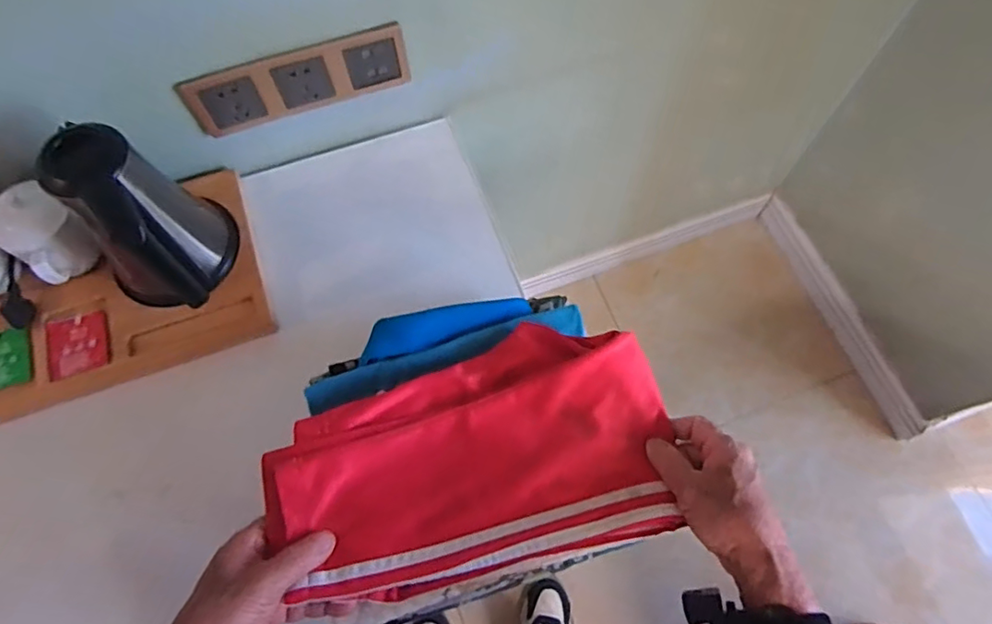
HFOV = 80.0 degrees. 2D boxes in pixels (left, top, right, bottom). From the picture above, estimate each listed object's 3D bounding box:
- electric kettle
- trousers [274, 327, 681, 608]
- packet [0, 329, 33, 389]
[{"bbox_3d":[-0.399,-0.109,0.659,0.123,0.208,0.147,40,74,15],"label":"electric kettle"},{"bbox_3d":[-0.022,0.121,0.514,0.335,0.027,0.186,-12,69,-4],"label":"trousers"},{"bbox_3d":[-0.577,0.057,0.689,0.059,0.011,0.072,-14,70,-27],"label":"packet"}]

